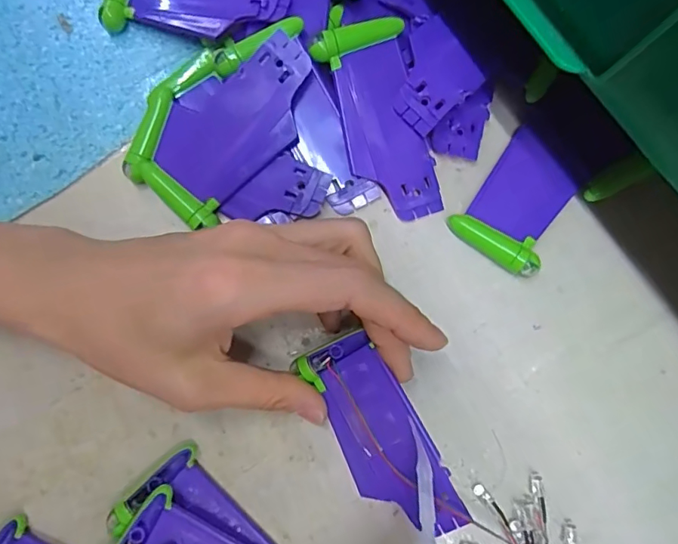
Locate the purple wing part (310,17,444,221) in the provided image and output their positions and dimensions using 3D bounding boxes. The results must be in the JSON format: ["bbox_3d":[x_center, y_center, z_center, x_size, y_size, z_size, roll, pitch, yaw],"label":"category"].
[{"bbox_3d":[0.021,-0.068,0.228,0.039,0.007,0.089,-21,94,-4],"label":"purple wing part"}]

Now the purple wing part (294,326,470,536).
[{"bbox_3d":[0.017,0.069,0.212,0.038,0.011,0.089,-35,84,18],"label":"purple wing part"}]

